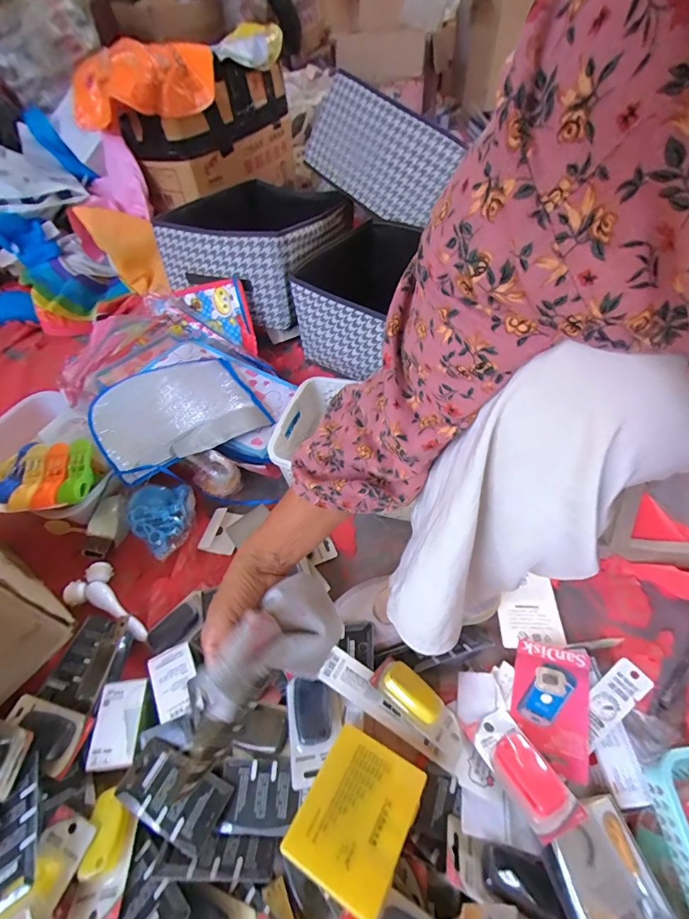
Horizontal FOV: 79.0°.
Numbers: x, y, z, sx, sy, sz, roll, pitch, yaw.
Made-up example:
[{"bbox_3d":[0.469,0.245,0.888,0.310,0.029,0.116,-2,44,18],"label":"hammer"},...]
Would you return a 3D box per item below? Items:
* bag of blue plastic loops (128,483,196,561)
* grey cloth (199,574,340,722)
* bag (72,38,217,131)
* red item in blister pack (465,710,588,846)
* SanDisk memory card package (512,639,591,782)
[{"bbox_3d":[-0.273,0.089,0.648,0.101,0.052,0.109,-36,56,-24],"label":"bag of blue plastic loops"},{"bbox_3d":[-0.057,0.153,0.351,0.070,0.030,0.141,31,31,27],"label":"grey cloth"},{"bbox_3d":[-0.485,-0.896,0.995,0.227,0.131,0.308,30,57,26],"label":"bag"},{"bbox_3d":[0.175,0.305,0.415,0.054,0.020,0.108,-21,27,-14],"label":"red item in blister pack"},{"bbox_3d":[0.225,0.267,0.463,0.078,0.009,0.123,4,46,29],"label":"SanDisk memory card package"}]

